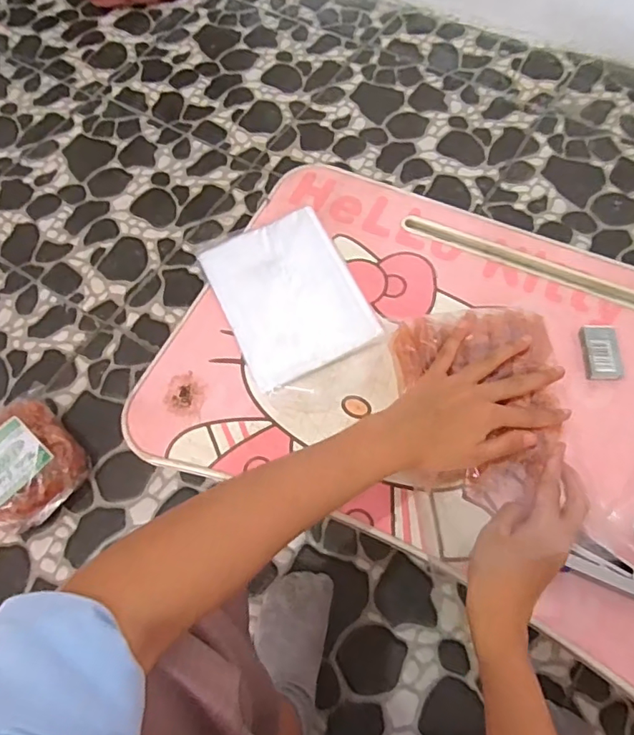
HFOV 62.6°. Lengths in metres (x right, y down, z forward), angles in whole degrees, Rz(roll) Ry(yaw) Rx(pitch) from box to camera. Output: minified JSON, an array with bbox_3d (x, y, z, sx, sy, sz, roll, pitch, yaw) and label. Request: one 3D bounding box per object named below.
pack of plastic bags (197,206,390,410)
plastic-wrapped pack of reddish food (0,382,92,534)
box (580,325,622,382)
[{"bbox_3d":[-0.026,-0.072,0.535,0.136,0.022,0.212,-25,66,-9],"label":"pack of plastic bags"},{"bbox_3d":[-0.402,0.129,0.722,0.165,0.072,0.150,38,72,18],"label":"plastic-wrapped pack of reddish food"},{"bbox_3d":[0.272,-0.015,0.498,0.033,0.007,0.055,0,65,3],"label":"box"}]

